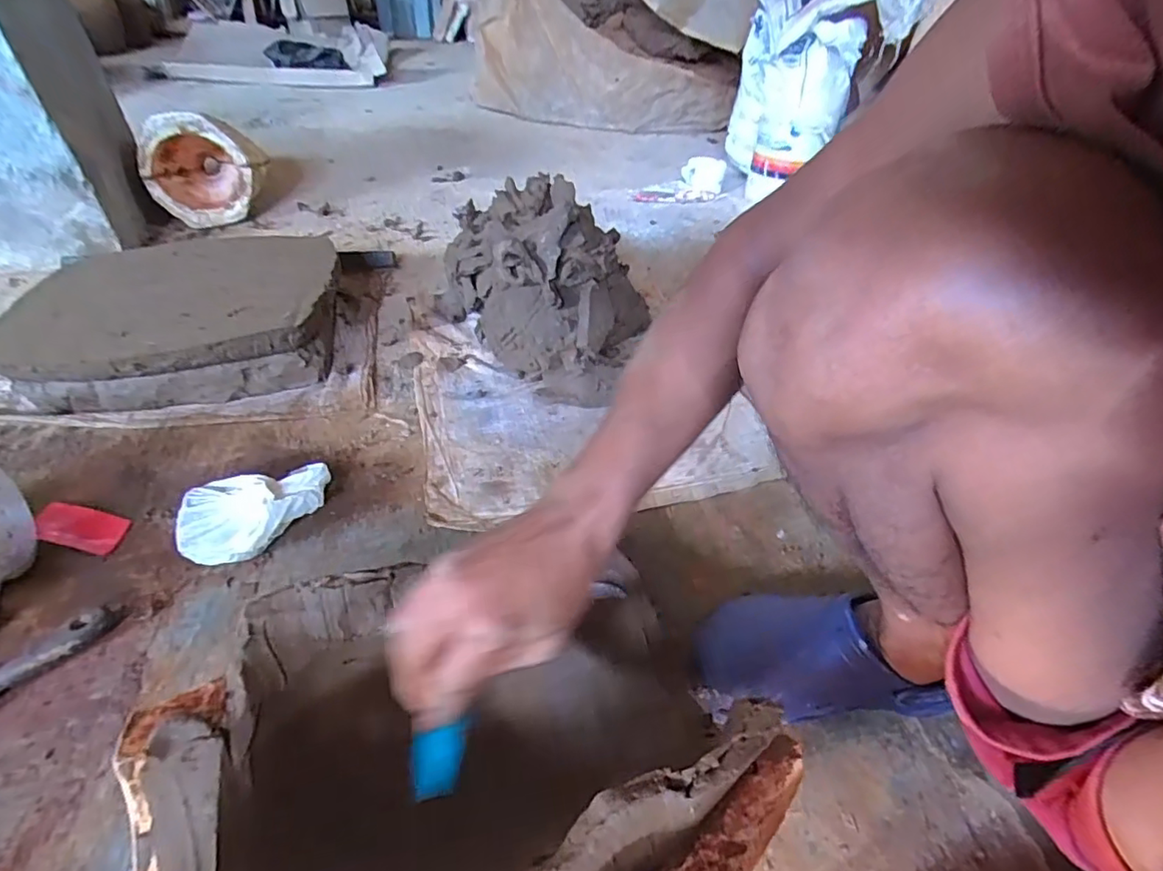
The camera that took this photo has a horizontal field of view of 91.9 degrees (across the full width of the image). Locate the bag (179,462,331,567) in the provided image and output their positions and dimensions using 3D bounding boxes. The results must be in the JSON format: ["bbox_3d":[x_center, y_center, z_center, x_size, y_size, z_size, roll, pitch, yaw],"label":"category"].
[{"bbox_3d":[-0.337,0.082,0.586,0.146,0.063,0.097,-11,44,-16],"label":"bag"}]

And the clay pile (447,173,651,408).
[{"bbox_3d":[-0.058,-0.214,0.817,0.277,0.225,0.209,16,43,13],"label":"clay pile"}]

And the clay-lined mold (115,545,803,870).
[{"bbox_3d":[-0.072,0.199,0.335,0.335,0.170,0.284,-17,21,-19],"label":"clay-lined mold"}]

